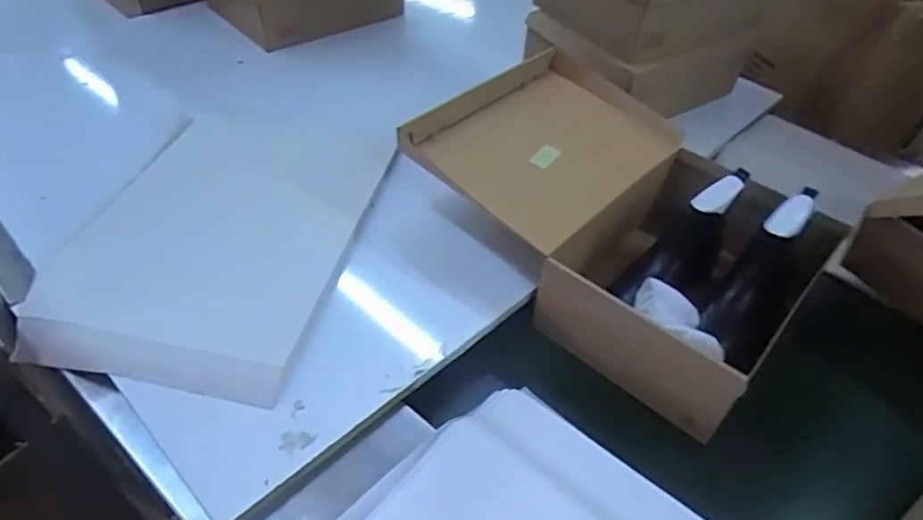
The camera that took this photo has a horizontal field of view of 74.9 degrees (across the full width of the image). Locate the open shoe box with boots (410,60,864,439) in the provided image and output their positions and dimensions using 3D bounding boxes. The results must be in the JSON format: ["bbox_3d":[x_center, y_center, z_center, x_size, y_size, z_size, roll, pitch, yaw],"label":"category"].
[{"bbox_3d":[0.210,-0.067,0.850,0.513,0.162,0.376,36,53,27],"label":"open shoe box with boots"}]

